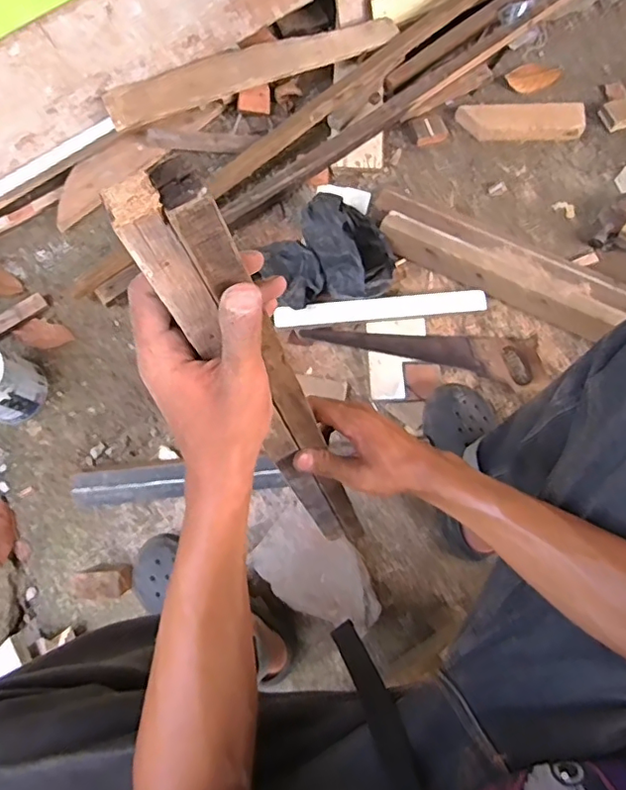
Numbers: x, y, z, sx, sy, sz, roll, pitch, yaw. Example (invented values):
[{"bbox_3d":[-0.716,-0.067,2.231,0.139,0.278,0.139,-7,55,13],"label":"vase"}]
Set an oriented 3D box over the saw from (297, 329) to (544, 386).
[{"bbox_3d":[0.190,-0.085,0.947,0.413,0.017,0.078,9,75,2],"label":"saw"}]

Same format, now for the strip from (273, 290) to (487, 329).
[{"bbox_3d":[0.116,-0.146,0.948,0.353,0.014,0.038,-5,88,-1],"label":"strip"}]

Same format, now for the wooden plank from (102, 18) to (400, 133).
[{"bbox_3d":[-0.110,-0.611,1.031,0.550,0.028,0.074,-21,76,-6],"label":"wooden plank"}]

